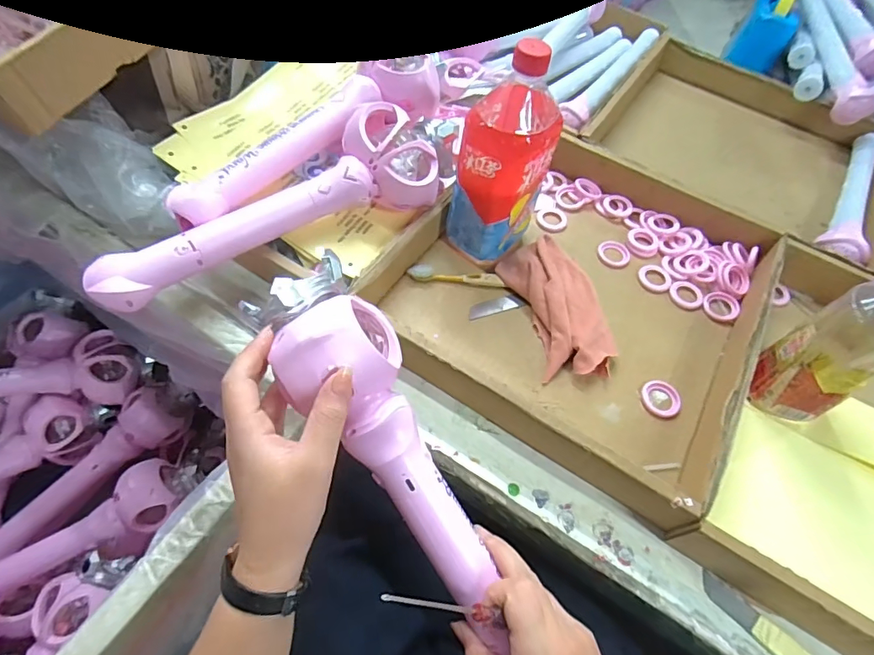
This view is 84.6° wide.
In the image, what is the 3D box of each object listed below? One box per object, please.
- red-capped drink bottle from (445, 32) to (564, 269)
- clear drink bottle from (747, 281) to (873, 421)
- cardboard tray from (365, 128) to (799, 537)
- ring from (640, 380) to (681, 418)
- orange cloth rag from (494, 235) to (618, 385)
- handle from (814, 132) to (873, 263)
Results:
[{"bbox_3d":[0.063,-0.157,0.472,0.069,0.214,0.074,39,63,18],"label":"red-capped drink bottle"},{"bbox_3d":[0.358,0.015,0.413,0.081,0.187,0.068,-21,62,-17],"label":"clear drink bottle"},{"bbox_3d":[0.155,-0.051,0.505,0.339,0.056,0.360,31,62,14],"label":"cardboard tray"},{"bbox_3d":[0.216,0.069,0.464,0.038,0.007,0.034,41,63,19],"label":"ring"},{"bbox_3d":[0.125,-0.026,0.503,0.083,0.031,0.164,-12,60,-12],"label":"orange cloth rag"},{"bbox_3d":[0.544,-0.171,0.617,0.052,0.048,0.308,36,62,16],"label":"handle"}]

